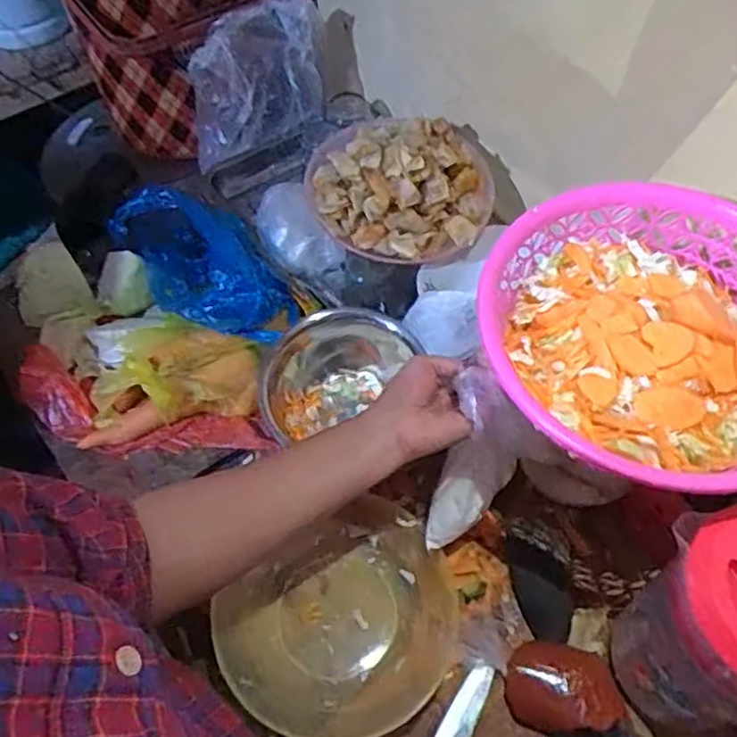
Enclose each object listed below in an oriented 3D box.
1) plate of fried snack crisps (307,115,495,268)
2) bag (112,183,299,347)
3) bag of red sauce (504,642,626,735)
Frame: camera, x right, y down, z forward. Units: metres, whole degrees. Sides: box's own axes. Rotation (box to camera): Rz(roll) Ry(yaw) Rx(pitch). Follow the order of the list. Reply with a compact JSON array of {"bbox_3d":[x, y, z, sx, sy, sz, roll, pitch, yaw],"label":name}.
[{"bbox_3d":[0.037,-0.217,0.764,0.206,0.080,0.196,0,58,0],"label":"plate of fried snack crisps"},{"bbox_3d":[-0.194,-0.133,0.811,0.135,0.082,0.249,-33,63,-19],"label":"bag"},{"bbox_3d":[0.172,0.281,0.591,0.093,0.035,0.069,4,58,3],"label":"bag of red sauce"}]

